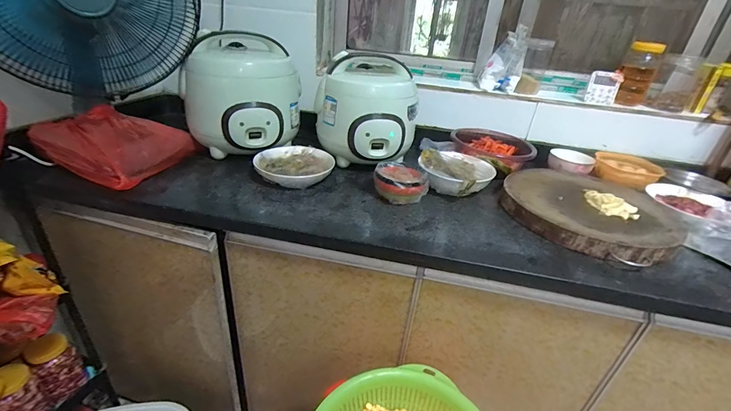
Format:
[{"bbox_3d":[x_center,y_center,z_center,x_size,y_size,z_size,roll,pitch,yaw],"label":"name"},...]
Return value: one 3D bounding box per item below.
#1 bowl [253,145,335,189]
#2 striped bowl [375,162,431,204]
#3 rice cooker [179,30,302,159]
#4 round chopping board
[{"bbox_3d":[-0.170,-0.096,0.827,0.178,0.053,0.190,-5,31,-17],"label":"bowl"},{"bbox_3d":[0.077,-0.044,0.756,0.115,0.063,0.102,8,29,5],"label":"striped bowl"},{"bbox_3d":[-0.299,-0.278,0.863,0.204,0.250,0.242,27,36,33],"label":"rice cooker"},{"bbox_3d":[0.479,0.002,0.747,0.335,0.057,0.324,4,29,-2],"label":"round chopping board"}]

